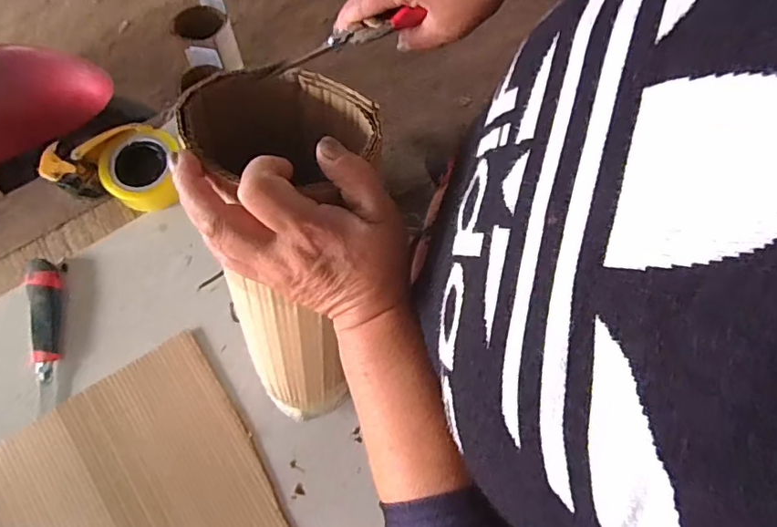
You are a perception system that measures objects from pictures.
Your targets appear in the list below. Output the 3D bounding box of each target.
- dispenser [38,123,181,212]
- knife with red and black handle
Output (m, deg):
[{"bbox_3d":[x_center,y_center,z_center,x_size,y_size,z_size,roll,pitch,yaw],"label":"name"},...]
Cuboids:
[{"bbox_3d":[-0.396,-0.145,0.766,0.175,0.068,0.118,11,74,1],"label":"dispenser"},{"bbox_3d":[-0.473,0.095,0.715,0.035,0.029,0.206,-7,73,-5],"label":"knife with red and black handle"}]

